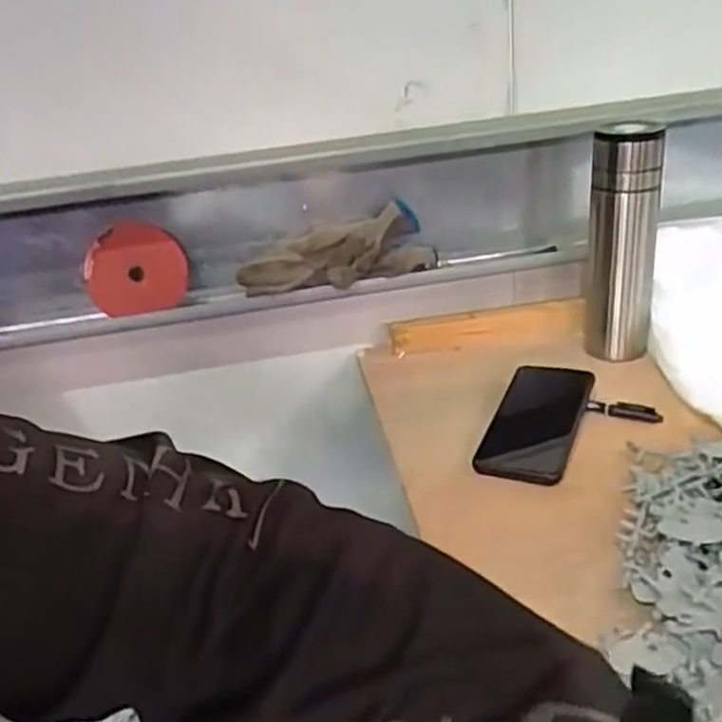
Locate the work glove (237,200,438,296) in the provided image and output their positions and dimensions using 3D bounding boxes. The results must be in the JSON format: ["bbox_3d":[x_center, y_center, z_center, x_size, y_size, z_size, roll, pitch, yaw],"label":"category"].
[{"bbox_3d":[-0.026,-0.115,0.788,0.210,0.065,0.070,-12,28,-11],"label":"work glove"}]

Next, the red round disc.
[{"bbox_3d":[-0.237,-0.095,0.780,0.105,0.095,0.016,-9,27,-4],"label":"red round disc"}]

